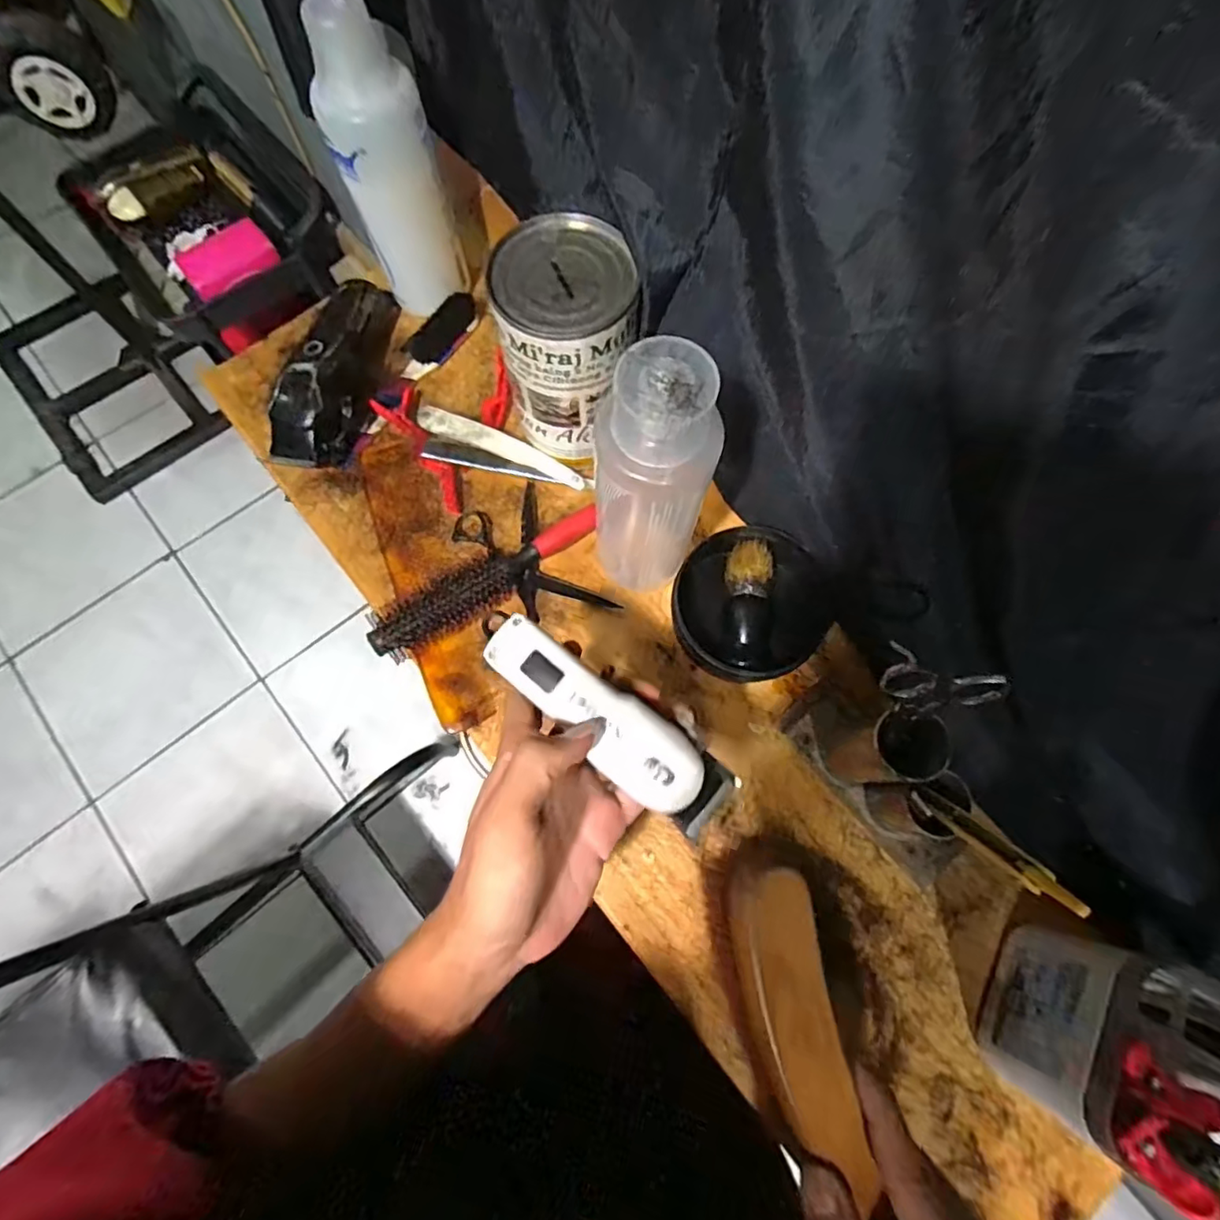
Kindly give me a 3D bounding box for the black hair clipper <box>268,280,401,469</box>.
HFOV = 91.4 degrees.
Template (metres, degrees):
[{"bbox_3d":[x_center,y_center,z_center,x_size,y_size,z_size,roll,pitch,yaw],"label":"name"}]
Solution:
[{"bbox_3d":[-0.205,-0.182,0.447,0.052,0.047,0.159,13,72,3],"label":"black hair clipper"}]

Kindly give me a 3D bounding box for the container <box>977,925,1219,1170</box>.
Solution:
[{"bbox_3d":[0.263,0.221,0.299,0.090,0.089,0.086,28,73,7],"label":"container"}]

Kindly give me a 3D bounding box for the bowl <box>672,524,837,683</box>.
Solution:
[{"bbox_3d":[0.095,0.000,0.402,0.102,0.041,0.100,0,72,-1],"label":"bowl"}]

